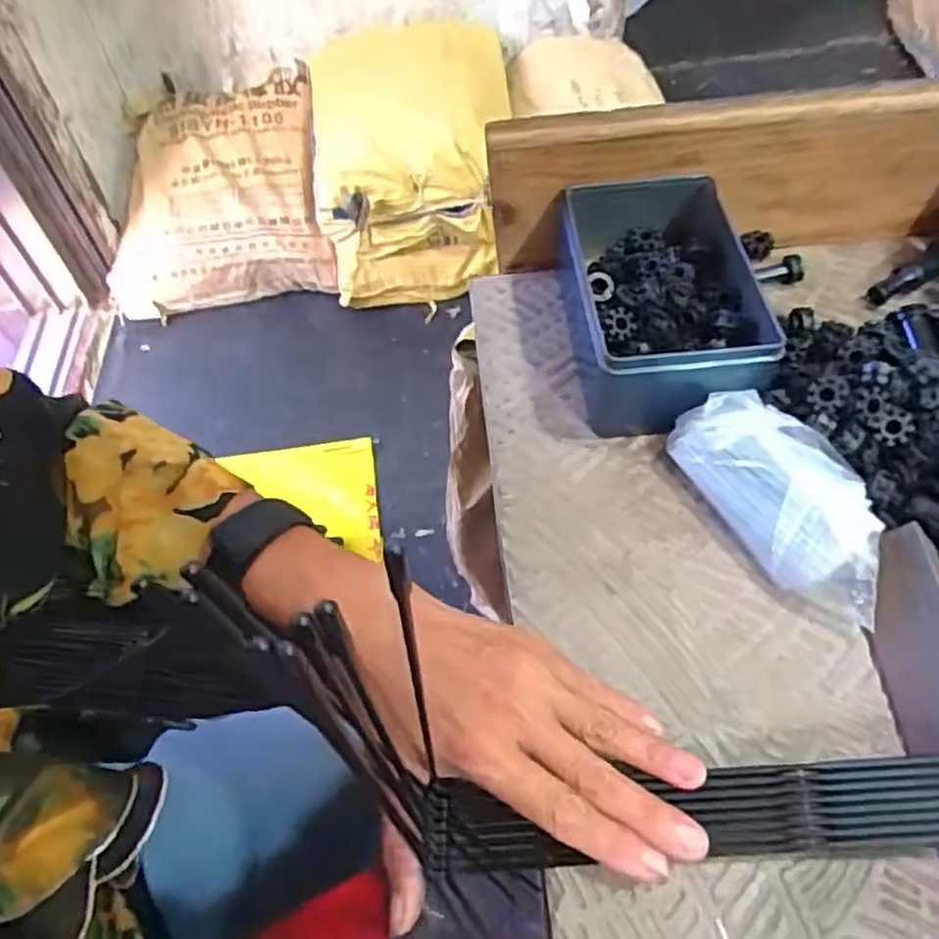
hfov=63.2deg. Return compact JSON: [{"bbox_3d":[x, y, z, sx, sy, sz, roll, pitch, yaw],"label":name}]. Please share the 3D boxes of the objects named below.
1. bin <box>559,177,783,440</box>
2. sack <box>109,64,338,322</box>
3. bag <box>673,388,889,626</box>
[{"bbox_3d":[0.114,-0.098,0.447,0.101,0.062,0.148,-6,55,1],"label":"bin"},{"bbox_3d":[-0.551,-0.623,1.686,0.463,0.106,0.548,-8,72,0],"label":"sack"},{"bbox_3d":[0.159,0.014,0.378,0.062,0.030,0.124,-24,57,-12],"label":"bag"}]

